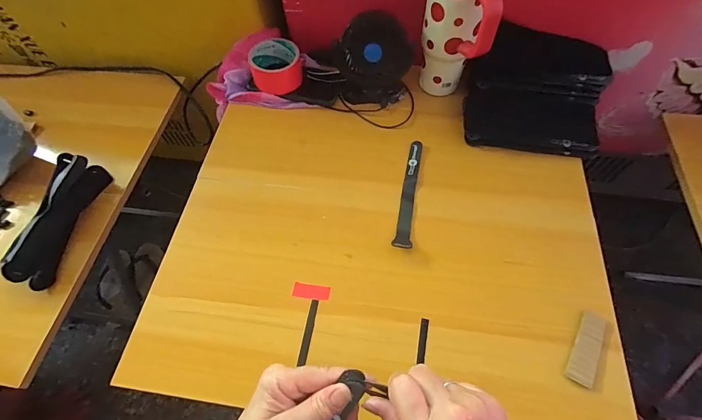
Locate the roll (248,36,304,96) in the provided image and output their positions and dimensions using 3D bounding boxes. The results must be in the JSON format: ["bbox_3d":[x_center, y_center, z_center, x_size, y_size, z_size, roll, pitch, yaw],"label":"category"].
[{"bbox_3d":[-0.130,-0.249,0.593,0.086,0.047,0.082,-19,62,-7],"label":"roll"}]

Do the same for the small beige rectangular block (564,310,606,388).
[{"bbox_3d":[0.273,0.160,0.395,0.026,0.005,0.082,26,66,16],"label":"small beige rectangular block"}]

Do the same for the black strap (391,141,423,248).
[{"bbox_3d":[0.088,-0.027,0.507,0.024,0.015,0.185,10,63,9],"label":"black strap"}]

